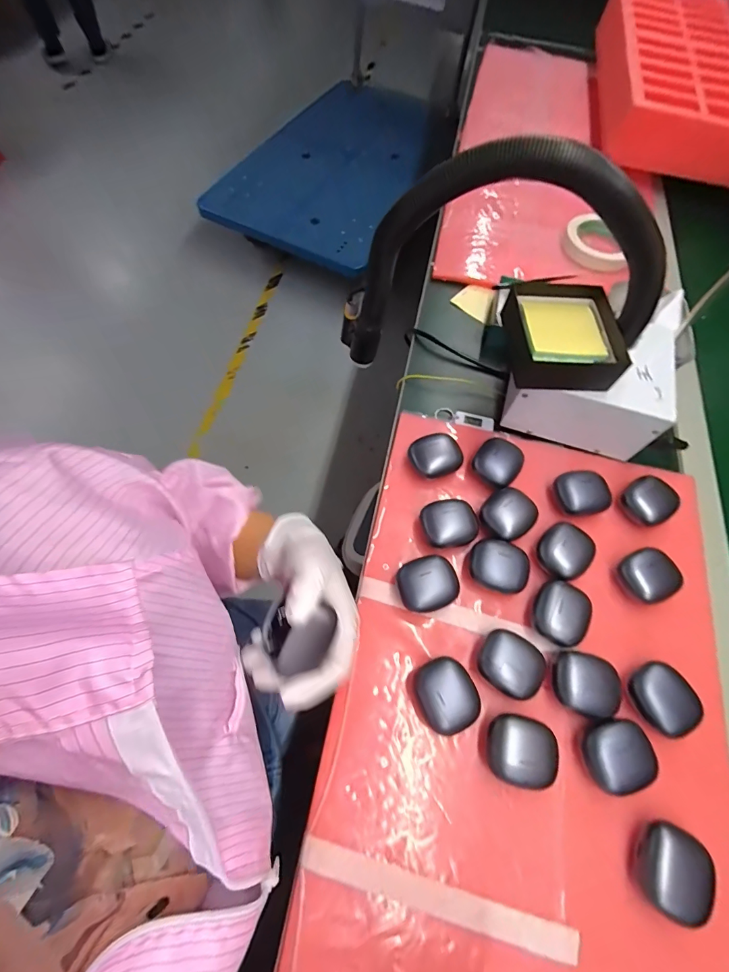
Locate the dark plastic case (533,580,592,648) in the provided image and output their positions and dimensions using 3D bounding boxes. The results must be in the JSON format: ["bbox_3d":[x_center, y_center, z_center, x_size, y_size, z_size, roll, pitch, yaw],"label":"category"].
[{"bbox_3d":[0.186,0.121,0.390,0.050,0.030,0.052,41,68,14],"label":"dark plastic case"}]

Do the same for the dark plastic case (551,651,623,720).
[{"bbox_3d":[0.195,0.175,0.362,0.055,0.020,0.049,24,65,7],"label":"dark plastic case"}]

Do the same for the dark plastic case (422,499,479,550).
[{"bbox_3d":[0.089,0.040,0.425,0.054,0.026,0.048,-10,66,-9],"label":"dark plastic case"}]

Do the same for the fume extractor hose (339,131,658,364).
[{"bbox_3d":[0.124,-0.199,0.414,0.306,0.251,0.042,16,64,3],"label":"fume extractor hose"}]

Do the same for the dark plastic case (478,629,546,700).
[{"bbox_3d":[0.130,0.159,0.365,0.056,0.026,0.047,29,66,9],"label":"dark plastic case"}]

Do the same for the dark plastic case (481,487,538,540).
[{"bbox_3d":[0.151,0.030,0.430,0.054,0.019,0.047,-34,72,-18],"label":"dark plastic case"}]

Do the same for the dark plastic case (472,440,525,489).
[{"bbox_3d":[0.148,-0.026,0.454,0.047,0.020,0.049,37,67,13],"label":"dark plastic case"}]

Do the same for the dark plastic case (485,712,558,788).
[{"bbox_3d":[0.129,0.217,0.338,0.052,0.025,0.048,15,64,2],"label":"dark plastic case"}]

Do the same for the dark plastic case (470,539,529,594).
[{"bbox_3d":[0.132,0.081,0.408,0.053,0.029,0.048,9,64,0],"label":"dark plastic case"}]

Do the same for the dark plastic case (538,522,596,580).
[{"bbox_3d":[0.203,0.067,0.417,0.048,0.033,0.060,42,68,15],"label":"dark plastic case"}]

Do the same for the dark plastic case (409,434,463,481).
[{"bbox_3d":[0.079,-0.033,0.455,0.056,0.025,0.047,-20,68,-14],"label":"dark plastic case"}]

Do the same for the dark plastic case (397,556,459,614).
[{"bbox_3d":[0.061,0.095,0.397,0.053,0.030,0.049,-19,67,-13],"label":"dark plastic case"}]

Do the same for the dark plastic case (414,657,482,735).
[{"bbox_3d":[0.070,0.181,0.355,0.048,0.022,0.055,-23,68,-14],"label":"dark plastic case"}]

